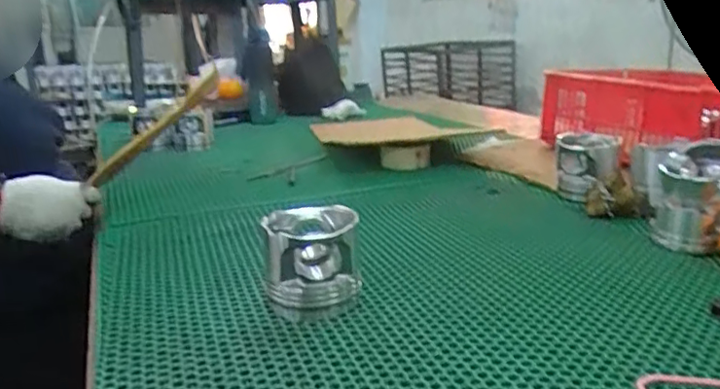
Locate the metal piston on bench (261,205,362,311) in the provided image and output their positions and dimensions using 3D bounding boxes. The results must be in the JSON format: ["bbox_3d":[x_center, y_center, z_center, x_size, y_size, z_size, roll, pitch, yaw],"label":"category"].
[{"bbox_3d":[-0.047,0.068,0.574,0.092,0.088,0.090,-3,17,-4],"label":"metal piston on bench"}]

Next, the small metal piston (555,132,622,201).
[{"bbox_3d":[0.354,-0.041,0.896,0.095,0.095,0.077,10,20,35],"label":"small metal piston"}]

